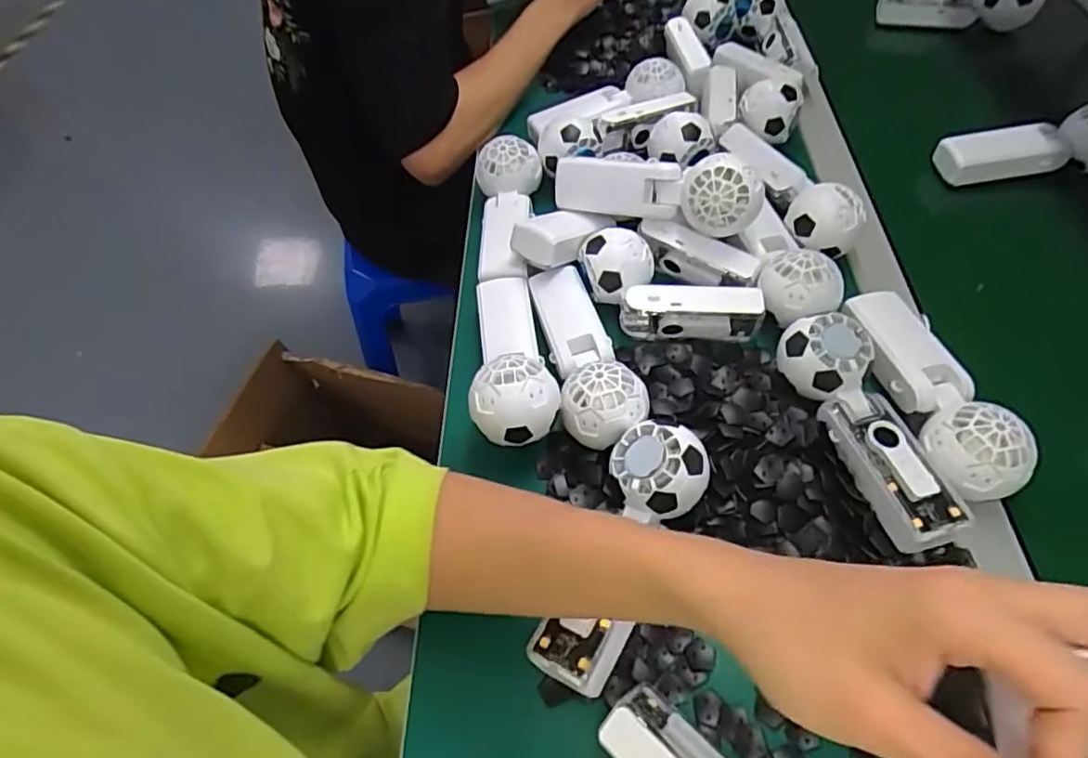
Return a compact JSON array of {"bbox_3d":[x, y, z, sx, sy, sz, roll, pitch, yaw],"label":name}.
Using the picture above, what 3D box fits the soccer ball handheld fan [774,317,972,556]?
[{"bbox_3d":[0.221,0.028,0.423,0.053,0.043,0.163,-15,55,-7],"label":"soccer ball handheld fan"}]

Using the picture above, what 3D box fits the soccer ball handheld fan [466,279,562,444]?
[{"bbox_3d":[-0.025,-0.021,0.487,0.062,0.054,0.164,-6,35,-1],"label":"soccer ball handheld fan"}]

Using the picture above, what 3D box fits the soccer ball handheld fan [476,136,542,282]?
[{"bbox_3d":[-0.034,-0.157,0.582,0.063,0.051,0.155,-3,55,1],"label":"soccer ball handheld fan"}]

